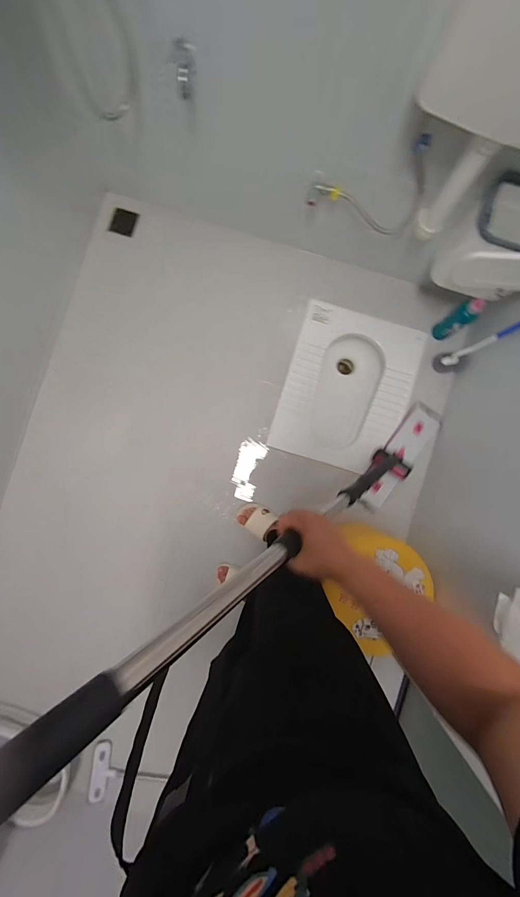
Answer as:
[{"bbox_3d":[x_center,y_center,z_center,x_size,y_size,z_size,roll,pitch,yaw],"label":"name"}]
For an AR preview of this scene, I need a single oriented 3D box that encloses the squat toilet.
[{"bbox_3d":[0.314,-0.209,1.280,0.446,0.217,0.540,17,88,-1],"label":"squat toilet"}]

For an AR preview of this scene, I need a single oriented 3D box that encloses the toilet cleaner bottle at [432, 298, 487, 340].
[{"bbox_3d":[0.636,-0.416,1.073,0.048,0.231,0.060,-35,89,-2],"label":"toilet cleaner bottle"}]

